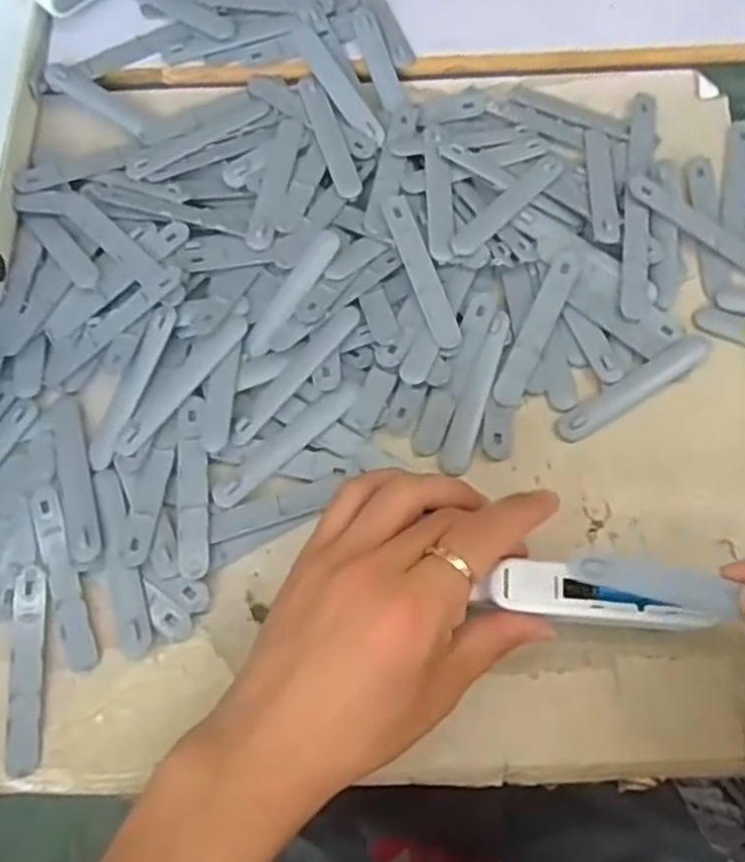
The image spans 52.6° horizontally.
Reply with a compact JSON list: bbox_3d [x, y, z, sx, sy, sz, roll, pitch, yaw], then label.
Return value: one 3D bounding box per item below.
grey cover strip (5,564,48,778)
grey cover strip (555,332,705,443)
[{"bbox_3d":[-0.166,0.113,0.360,0.015,0.004,0.094,-6,72,-2],"label":"grey cover strip"},{"bbox_3d":[0.140,-0.023,0.405,0.092,0.010,0.016,-30,74,-9],"label":"grey cover strip"}]

